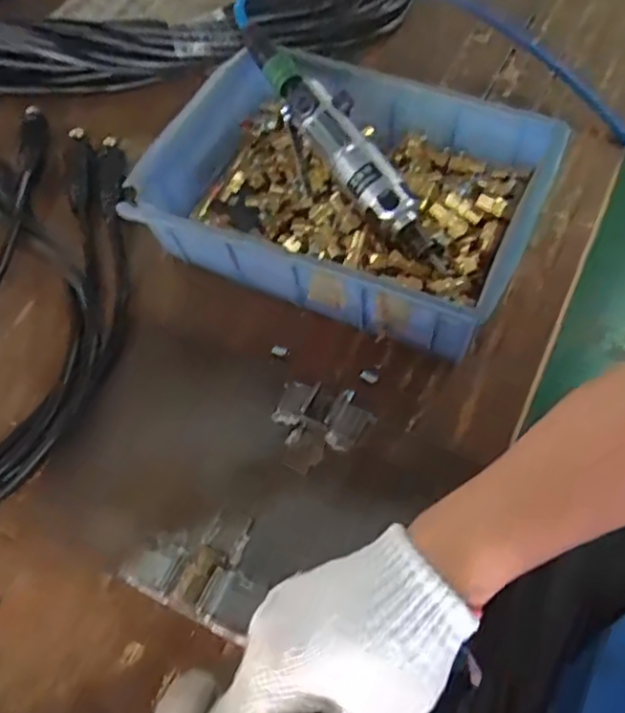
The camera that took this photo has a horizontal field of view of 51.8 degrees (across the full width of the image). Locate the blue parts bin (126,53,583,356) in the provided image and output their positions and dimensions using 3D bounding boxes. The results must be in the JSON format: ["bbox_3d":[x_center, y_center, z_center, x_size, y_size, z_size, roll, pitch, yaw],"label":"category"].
[{"bbox_3d":[0.025,-0.135,0.524,0.297,0.079,0.204,20,63,15],"label":"blue parts bin"}]

